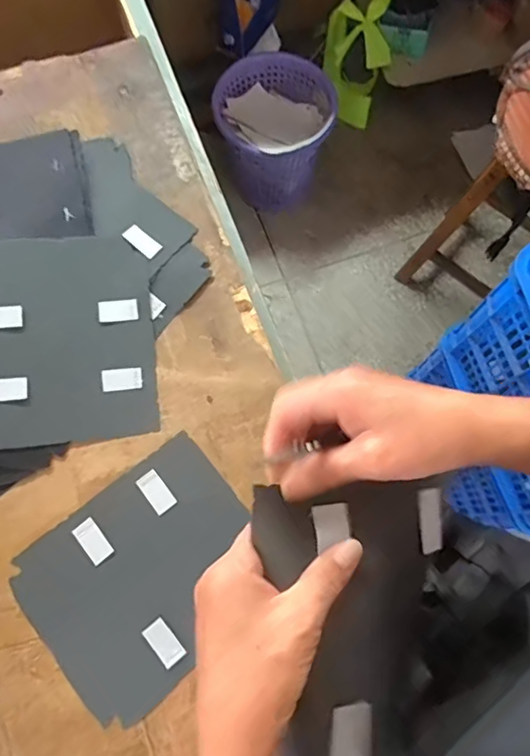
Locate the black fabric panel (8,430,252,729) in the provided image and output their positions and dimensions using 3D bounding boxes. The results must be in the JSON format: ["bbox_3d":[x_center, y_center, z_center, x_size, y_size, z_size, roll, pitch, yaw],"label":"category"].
[{"bbox_3d":[-0.100,0.168,0.452,0.193,0.008,0.162,-38,76,-11],"label":"black fabric panel"}]

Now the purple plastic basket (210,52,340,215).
[{"bbox_3d":[0.022,-0.585,1.310,0.274,0.300,0.316,1,75,-1],"label":"purple plastic basket"}]

